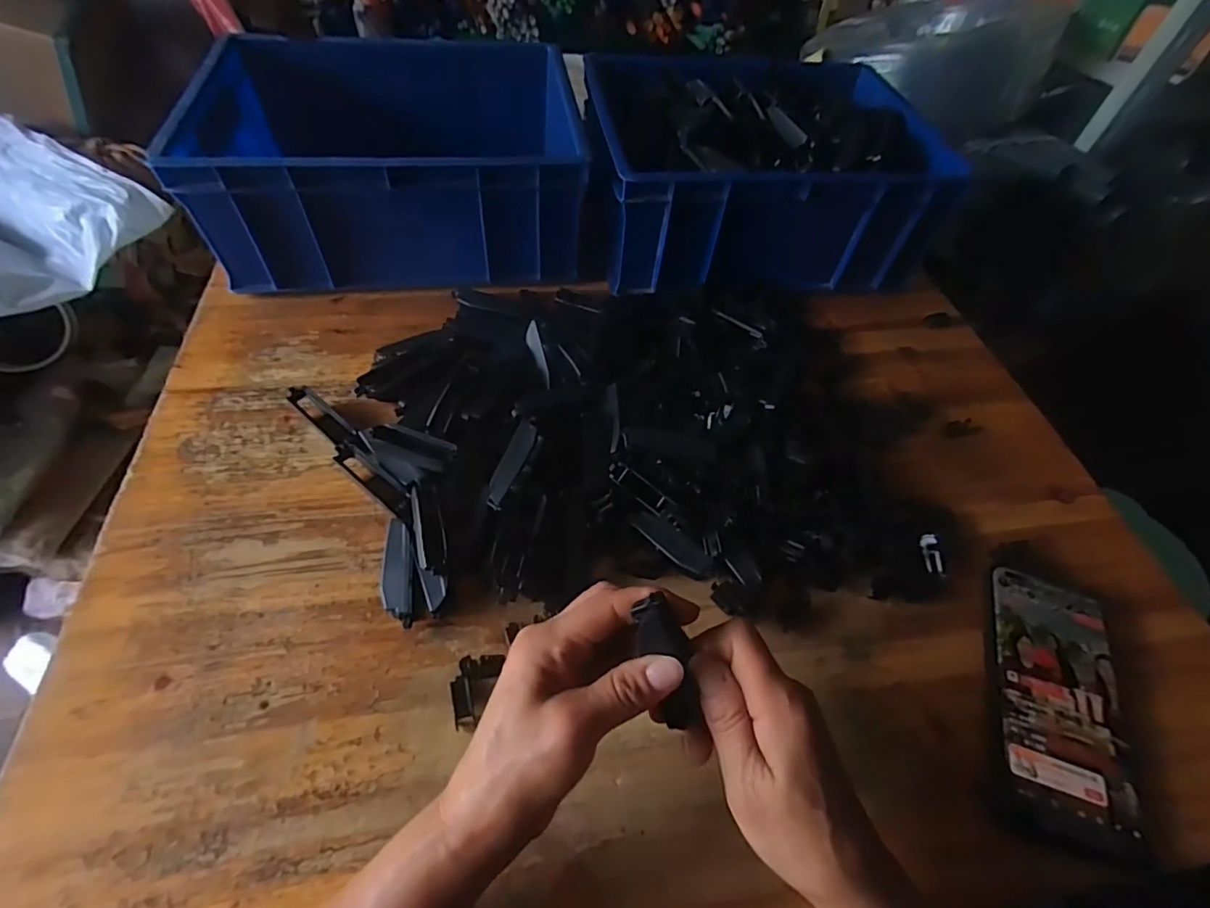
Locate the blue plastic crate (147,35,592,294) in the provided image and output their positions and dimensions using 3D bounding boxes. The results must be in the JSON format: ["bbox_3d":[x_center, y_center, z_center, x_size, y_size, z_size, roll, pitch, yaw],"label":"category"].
[{"bbox_3d":[-0.197,-0.284,0.537,0.333,0.119,0.228,-3,54,-8],"label":"blue plastic crate"}]

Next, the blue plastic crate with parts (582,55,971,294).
[{"bbox_3d":[0.155,-0.321,0.591,0.333,0.111,0.284,-3,54,-8],"label":"blue plastic crate with parts"}]

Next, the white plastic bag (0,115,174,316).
[{"bbox_3d":[-1.109,-0.432,0.973,0.428,0.151,0.394,28,56,15],"label":"white plastic bag"}]

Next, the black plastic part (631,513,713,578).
[{"bbox_3d":[0.047,0.062,0.376,0.062,0.004,0.019,37,87,14],"label":"black plastic part"}]

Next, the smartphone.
[{"bbox_3d":[0.279,0.148,0.335,0.074,0.010,0.152,17,54,7],"label":"smartphone"}]

